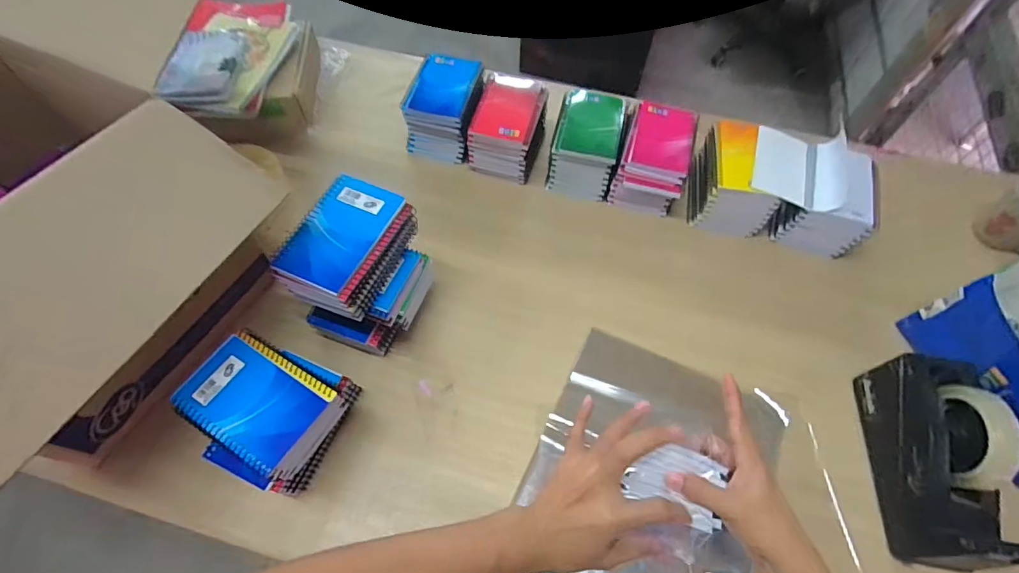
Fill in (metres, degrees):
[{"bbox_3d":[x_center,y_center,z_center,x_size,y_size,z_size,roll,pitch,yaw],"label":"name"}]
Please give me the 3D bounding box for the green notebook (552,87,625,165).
[{"bbox_3d":[0.120,-0.238,0.687,0.091,0.013,0.113,12,73,1],"label":"green notebook"}]

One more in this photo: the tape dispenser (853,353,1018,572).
[{"bbox_3d":[0.447,0.174,0.474,0.071,0.110,0.199,8,60,3],"label":"tape dispenser"}]

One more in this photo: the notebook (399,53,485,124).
[{"bbox_3d":[-0.101,-0.304,0.708,0.099,0.019,0.135,13,60,6],"label":"notebook"}]

